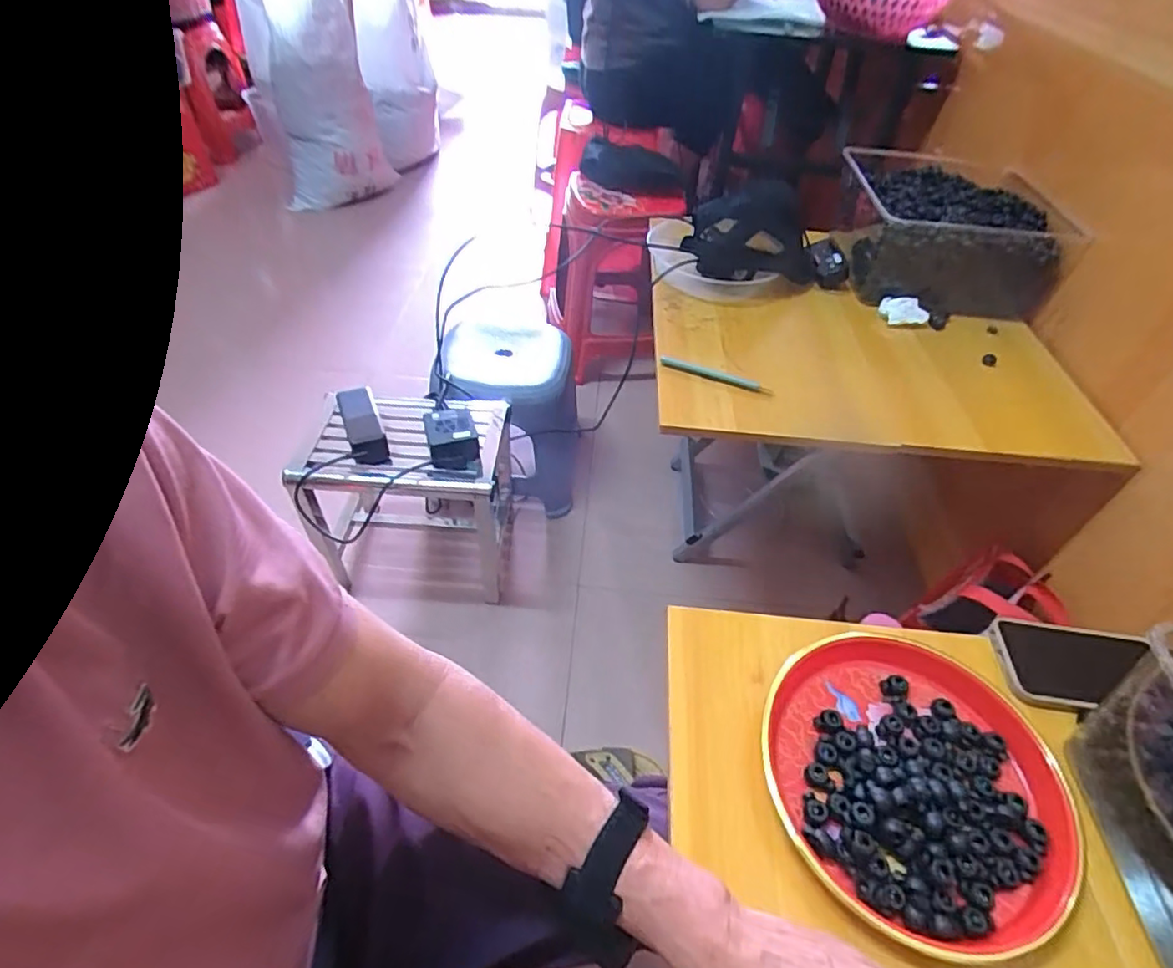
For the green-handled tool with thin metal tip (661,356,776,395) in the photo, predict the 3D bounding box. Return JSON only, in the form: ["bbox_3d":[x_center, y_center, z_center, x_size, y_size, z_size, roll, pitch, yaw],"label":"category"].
[{"bbox_3d":[0.173,-0.146,0.802,0.149,0.014,0.012,16,48,11],"label":"green-handled tool with thin metal tip"}]

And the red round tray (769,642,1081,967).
[{"bbox_3d":[0.247,0.221,0.459,0.204,0.034,0.214,2,47,-2],"label":"red round tray"}]

